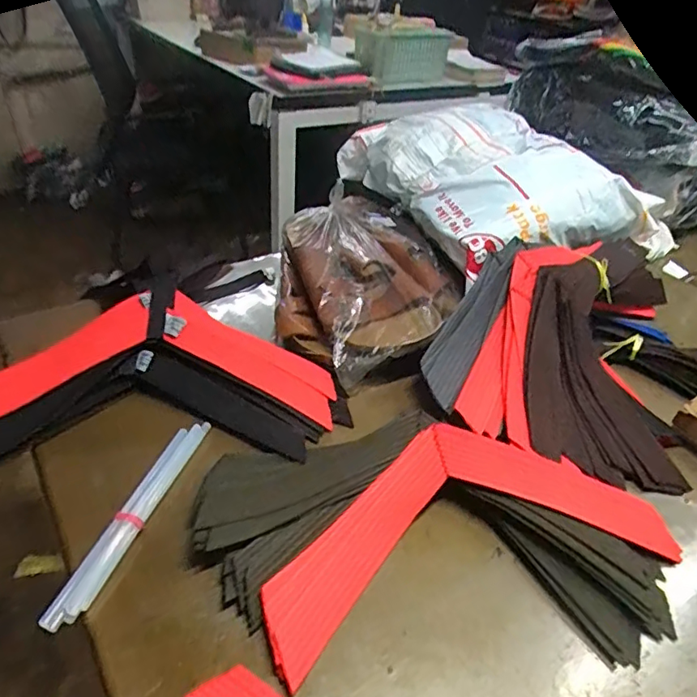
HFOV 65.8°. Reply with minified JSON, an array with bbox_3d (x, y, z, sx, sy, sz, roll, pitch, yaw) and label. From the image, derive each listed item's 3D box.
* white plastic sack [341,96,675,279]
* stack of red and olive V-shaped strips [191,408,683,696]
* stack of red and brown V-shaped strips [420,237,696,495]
[{"bbox_3d":[0.172,-0.226,0.686,0.254,0.088,0.327,-20,45,-29],"label":"white plastic sack"},{"bbox_3d":[0.070,0.137,0.419,0.371,0.045,0.189,0,39,-7],"label":"stack of red and olive V-shaped strips"},{"bbox_3d":[0.206,-0.008,0.532,0.245,0.049,0.266,9,68,-5],"label":"stack of red and brown V-shaped strips"}]

